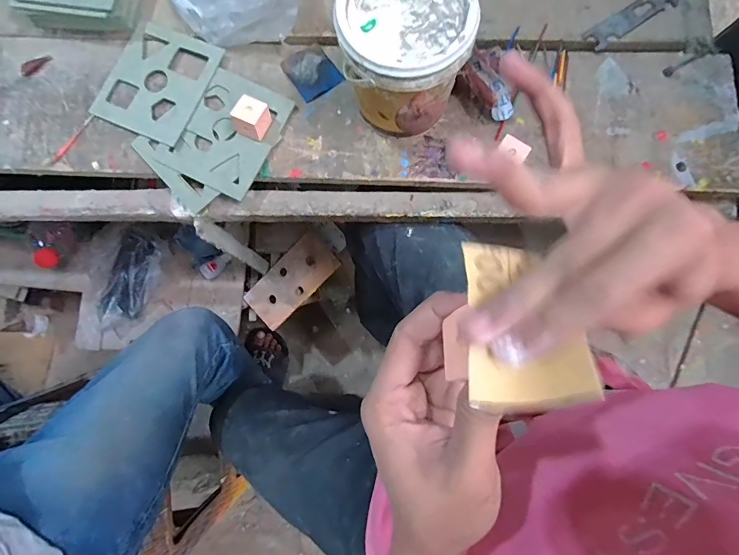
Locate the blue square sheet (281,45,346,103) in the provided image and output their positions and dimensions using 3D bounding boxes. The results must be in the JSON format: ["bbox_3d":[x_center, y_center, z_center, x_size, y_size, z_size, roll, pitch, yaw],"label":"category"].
[{"bbox_3d":[-0.071,-0.250,0.484,0.054,0.006,0.067,-34,84,-6],"label":"blue square sheet"}]

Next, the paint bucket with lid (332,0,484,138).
[{"bbox_3d":[0.035,-0.221,0.412,0.118,0.132,0.120,0,82,-1],"label":"paint bucket with lid"}]

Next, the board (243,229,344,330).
[{"bbox_3d":[-0.148,0.006,0.761,0.188,0.016,0.090,-45,81,9],"label":"board"}]

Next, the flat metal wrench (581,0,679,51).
[{"bbox_3d":[0.320,-0.318,0.483,0.130,0.005,0.032,-34,84,-6],"label":"flat metal wrench"}]

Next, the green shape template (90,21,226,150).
[{"bbox_3d":[-0.254,-0.233,0.479,0.119,0.004,0.134,24,84,7],"label":"green shape template"}]

